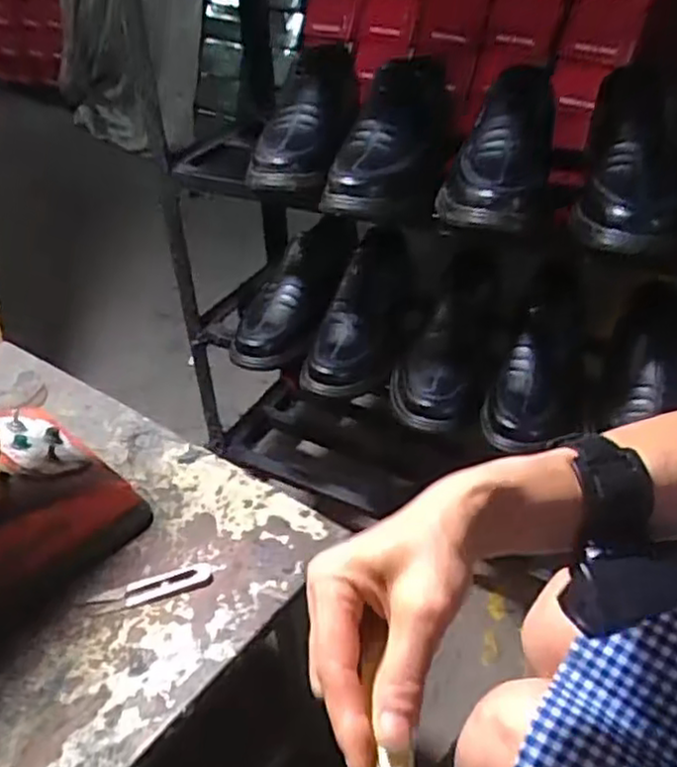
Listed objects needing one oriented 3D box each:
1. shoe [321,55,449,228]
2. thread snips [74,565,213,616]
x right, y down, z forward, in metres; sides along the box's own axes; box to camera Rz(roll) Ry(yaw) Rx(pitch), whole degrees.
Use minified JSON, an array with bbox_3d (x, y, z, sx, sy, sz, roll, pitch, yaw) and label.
[{"bbox_3d":[0.064,-0.271,0.748,0.109,0.106,0.305,6,39,13],"label":"shoe"},{"bbox_3d":[-0.162,0.175,0.594,0.108,0.005,0.025,-13,38,-11],"label":"thread snips"}]

